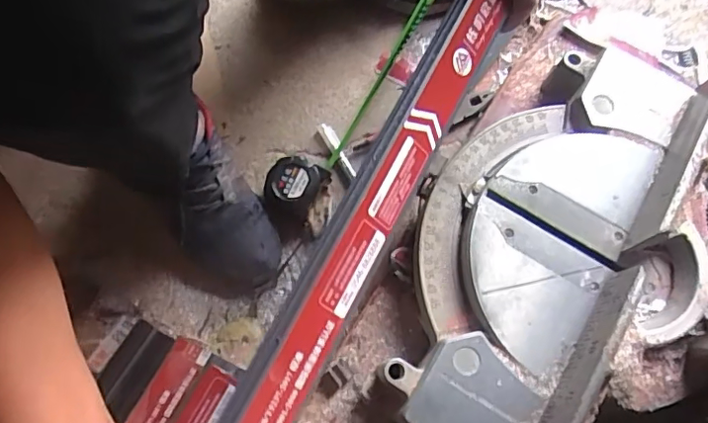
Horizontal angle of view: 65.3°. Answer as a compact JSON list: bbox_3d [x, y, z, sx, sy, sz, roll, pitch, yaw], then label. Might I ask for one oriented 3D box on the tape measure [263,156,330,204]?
[{"bbox_3d":[-0.071,-0.031,0.669,0.064,0.045,0.056,22,71,6],"label":"tape measure"}]

